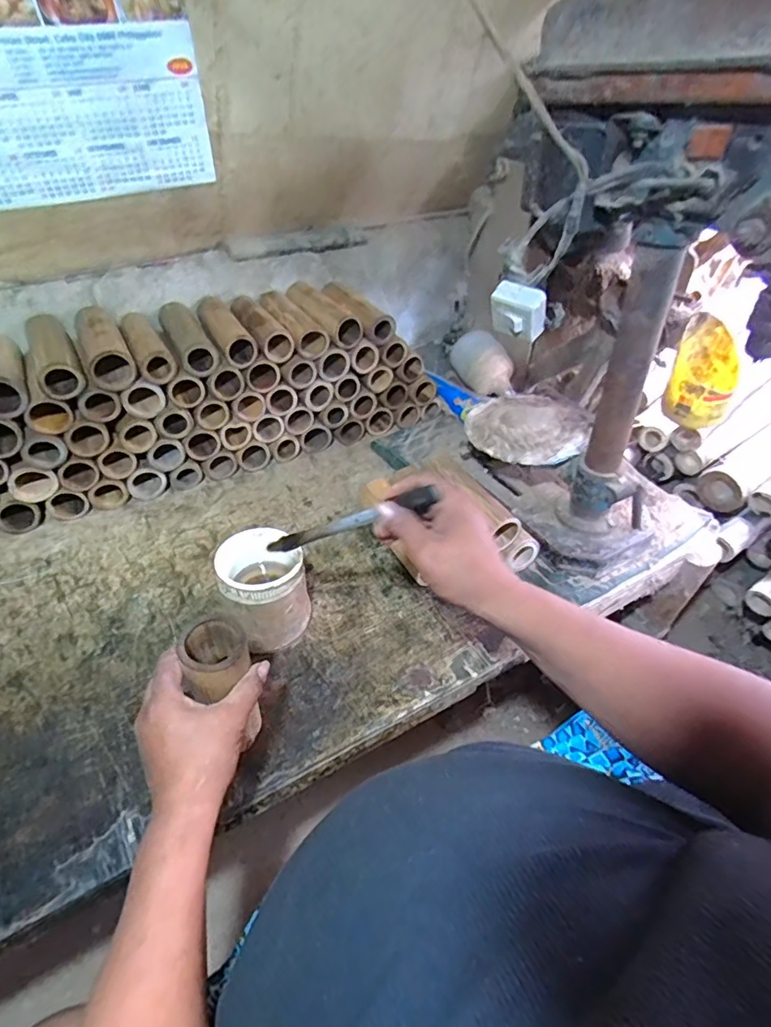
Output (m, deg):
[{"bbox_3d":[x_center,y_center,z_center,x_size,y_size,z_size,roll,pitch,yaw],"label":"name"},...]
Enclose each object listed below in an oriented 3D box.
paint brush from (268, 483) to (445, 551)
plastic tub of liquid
[{"bbox_3d":[-0.040,0.010,0.482,0.200,0.017,0.015,-18,31,36],"label":"paint brush"},{"bbox_3d":[-0.142,0.091,0.638,0.100,0.116,0.103,1,44,-1],"label":"plastic tub of liquid"}]

